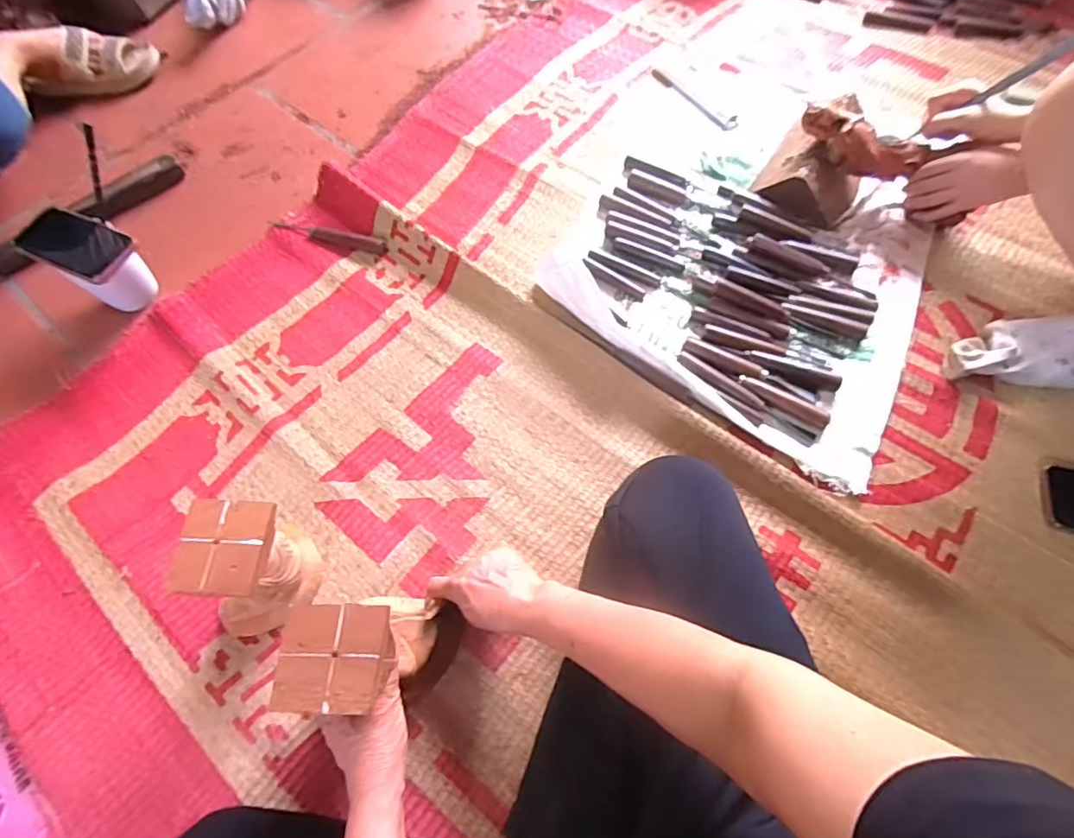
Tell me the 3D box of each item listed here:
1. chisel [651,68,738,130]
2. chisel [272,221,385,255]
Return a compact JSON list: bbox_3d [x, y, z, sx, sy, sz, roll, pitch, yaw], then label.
[{"bbox_3d":[0.265,-0.548,0.931,0.028,0.010,0.196,-34,69,-13],"label":"chisel"},{"bbox_3d":[-0.312,-0.274,0.815,0.184,0.016,0.029,12,67,7],"label":"chisel"}]

